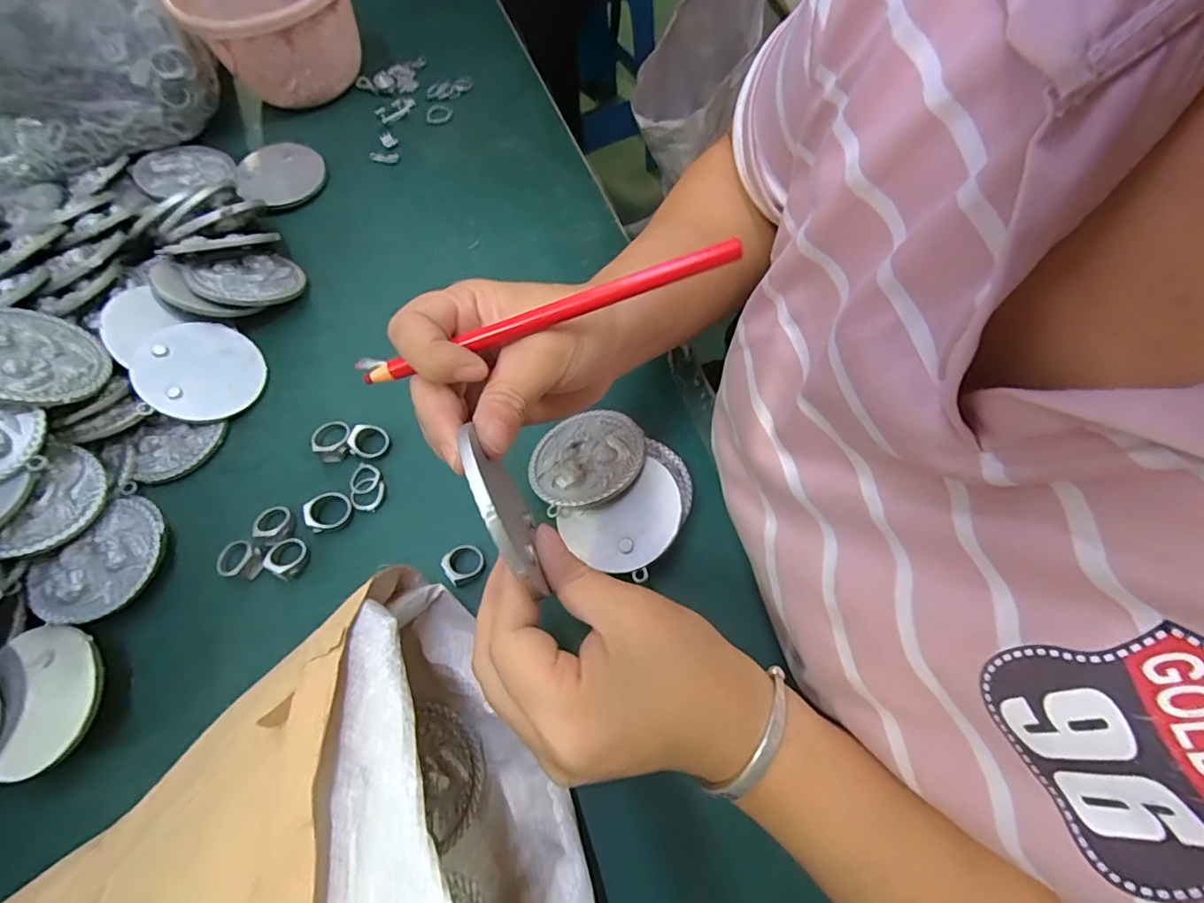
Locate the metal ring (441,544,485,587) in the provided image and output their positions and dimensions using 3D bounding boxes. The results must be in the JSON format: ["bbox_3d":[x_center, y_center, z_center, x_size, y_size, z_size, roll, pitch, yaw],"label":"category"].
[{"bbox_3d":[-0.083,0.067,0.321,0.023,0.008,0.022,-1,67,2],"label":"metal ring"}]

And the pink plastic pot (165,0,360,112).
[{"bbox_3d":[-0.278,-0.373,0.474,0.135,0.097,0.128,-1,67,2],"label":"pink plastic pot"}]

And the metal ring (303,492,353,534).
[{"bbox_3d":[-0.175,0.037,0.339,0.026,0.012,0.025,-1,67,2],"label":"metal ring"}]

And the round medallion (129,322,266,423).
[{"bbox_3d":[-0.278,-0.056,0.370,0.072,0.005,0.071,11,65,-24],"label":"round medallion"}]

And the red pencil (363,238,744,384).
[{"bbox_3d":[-0.026,-0.055,0.222,0.162,0.006,0.006,-17,67,9],"label":"red pencil"}]

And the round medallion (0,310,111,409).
[{"bbox_3d":[-0.346,-0.057,0.320,0.009,0.071,0.068,-43,54,31],"label":"round medallion"}]

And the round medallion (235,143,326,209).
[{"bbox_3d":[-0.277,-0.241,0.460,0.068,0.009,0.069,2,66,-4],"label":"round medallion"}]

